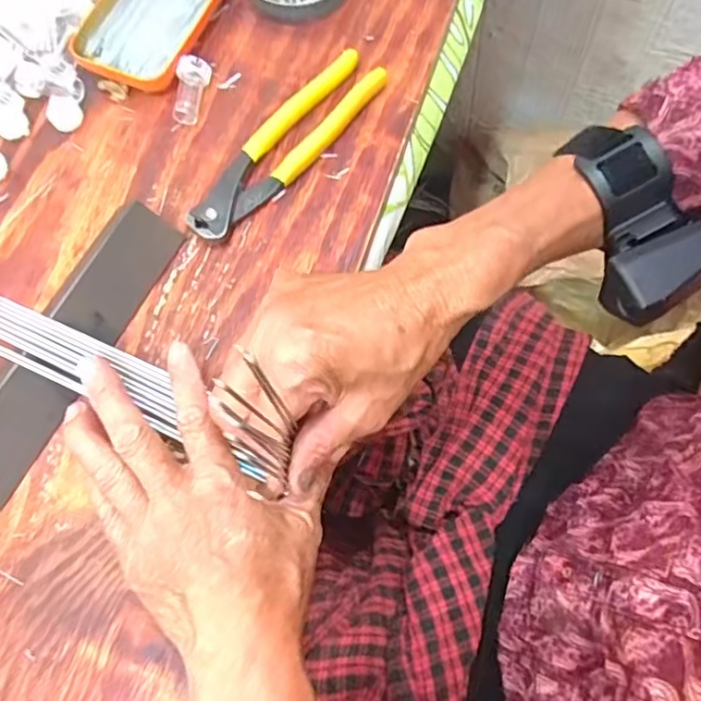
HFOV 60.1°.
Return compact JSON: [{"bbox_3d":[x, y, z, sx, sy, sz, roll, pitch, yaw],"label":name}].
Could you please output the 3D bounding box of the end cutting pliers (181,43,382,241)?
[{"bbox_3d":[-0.042,-0.135,0.398,0.040,0.016,0.163,41,79,12],"label":"end cutting pliers"}]

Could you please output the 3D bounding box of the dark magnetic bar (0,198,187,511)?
[{"bbox_3d":[-0.170,-0.002,0.359,0.040,0.027,0.194,30,77,10],"label":"dark magnetic bar"}]

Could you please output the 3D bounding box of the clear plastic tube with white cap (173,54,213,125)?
[{"bbox_3d":[-0.111,-0.177,0.412,0.023,0.021,0.040,12,75,5],"label":"clear plastic tube with white cap"}]

